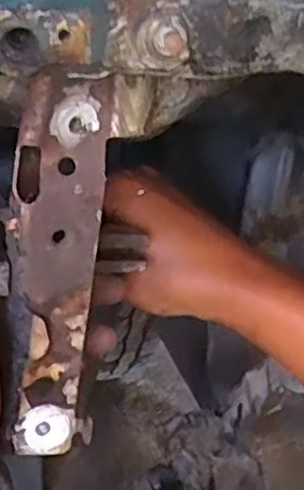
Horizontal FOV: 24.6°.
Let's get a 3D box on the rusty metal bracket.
[{"bbox_3d":[-0.040,0.014,0.299,0.037,0.170,0.010,-4,22,-24],"label":"rusty metal bracket"}]

